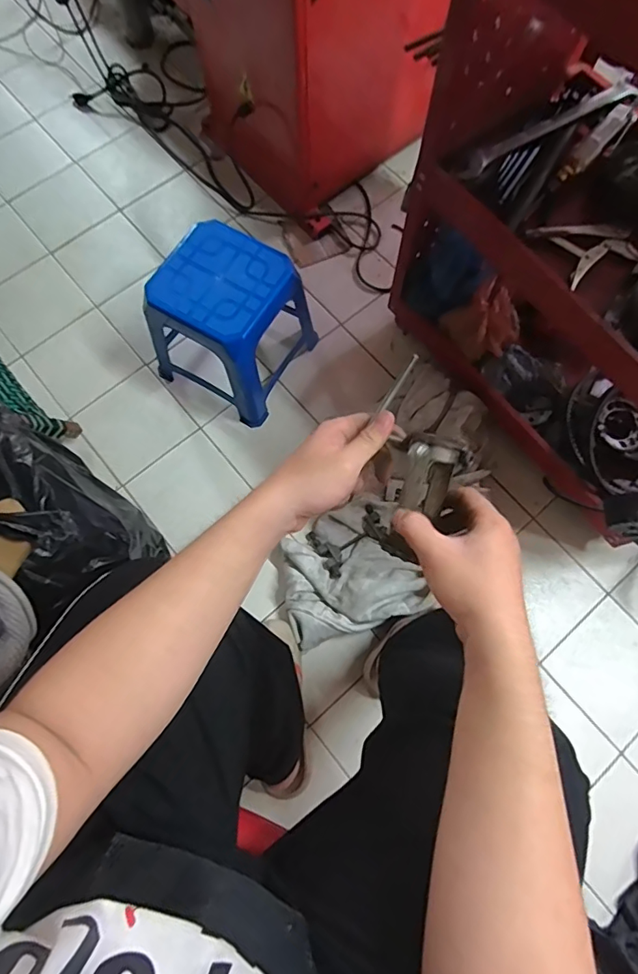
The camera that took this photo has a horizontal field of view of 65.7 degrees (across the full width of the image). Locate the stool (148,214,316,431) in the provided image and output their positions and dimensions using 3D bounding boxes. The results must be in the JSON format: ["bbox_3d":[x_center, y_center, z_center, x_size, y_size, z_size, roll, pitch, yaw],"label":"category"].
[{"bbox_3d":[-0.181,-0.319,0.991,0.255,0.270,0.241,29,75,8],"label":"stool"}]

